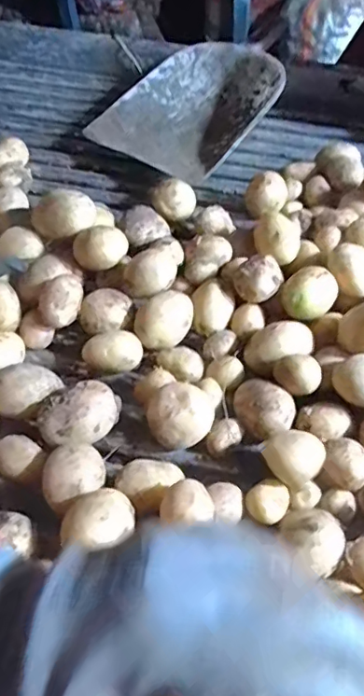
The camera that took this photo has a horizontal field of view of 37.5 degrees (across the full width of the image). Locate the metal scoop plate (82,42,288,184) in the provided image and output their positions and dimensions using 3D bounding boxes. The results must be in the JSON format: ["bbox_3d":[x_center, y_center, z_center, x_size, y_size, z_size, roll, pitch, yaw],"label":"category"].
[{"bbox_3d":[0.019,-0.308,0.698,0.182,0.071,0.221,26,58,23],"label":"metal scoop plate"}]

